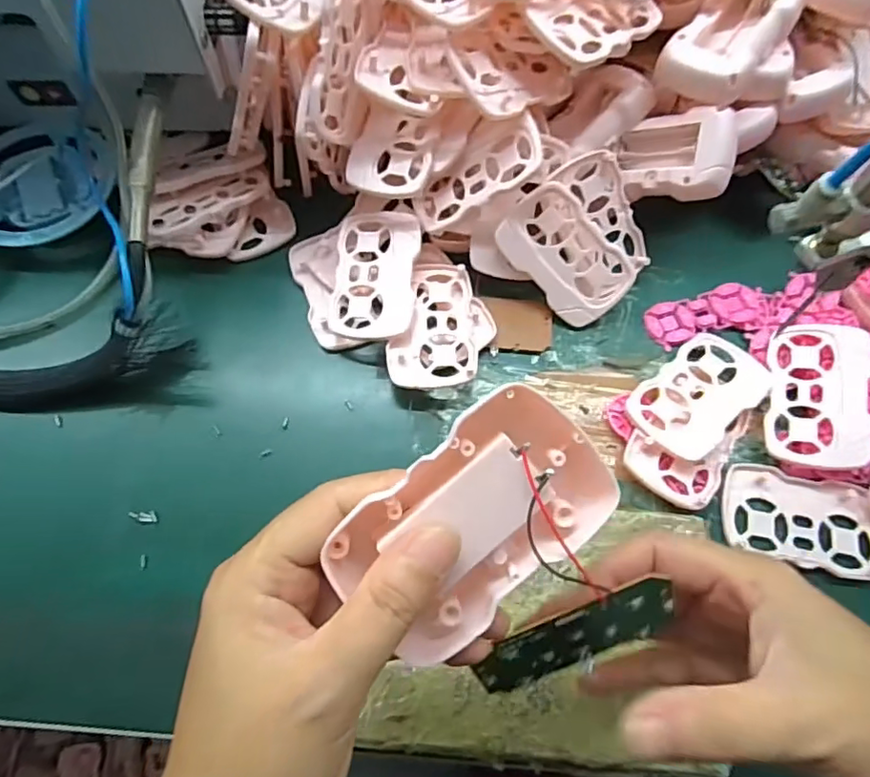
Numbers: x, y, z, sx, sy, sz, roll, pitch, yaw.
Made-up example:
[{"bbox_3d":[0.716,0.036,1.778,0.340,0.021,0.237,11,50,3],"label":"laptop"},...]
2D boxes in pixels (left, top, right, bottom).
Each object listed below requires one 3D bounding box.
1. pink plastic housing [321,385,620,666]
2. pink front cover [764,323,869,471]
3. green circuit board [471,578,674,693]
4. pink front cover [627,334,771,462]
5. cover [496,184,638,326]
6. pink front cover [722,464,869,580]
[{"bbox_3d":[0.012,0.041,0.184,0.089,0.021,0.055,-39,100,2],"label":"pink plastic housing"},{"bbox_3d":[0.230,0.004,0.345,0.053,0.008,0.087,4,74,25],"label":"pink front cover"},{"bbox_3d":[0.049,0.087,0.201,0.070,0.037,0.004,-24,36,2],"label":"green circuit board"},{"bbox_3d":[0.161,0.005,0.354,0.087,0.020,0.054,-40,76,-12],"label":"pink front cover"},{"bbox_3d":[0.084,-0.086,0.367,0.055,0.015,0.087,-41,104,14],"label":"cover"},{"bbox_3d":[0.213,0.075,0.330,0.089,0.008,0.053,11,72,3],"label":"pink front cover"}]

